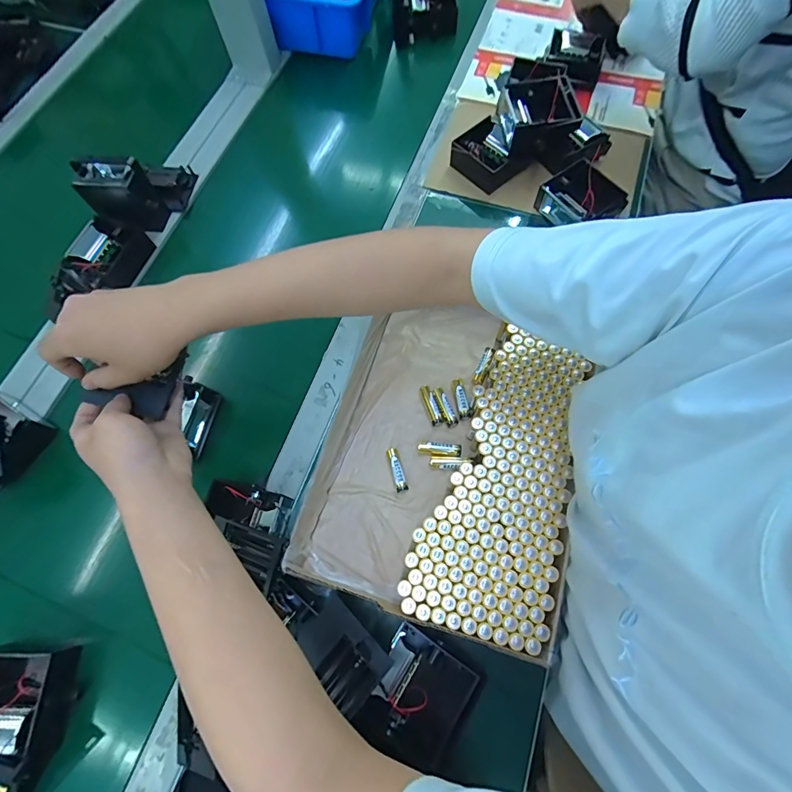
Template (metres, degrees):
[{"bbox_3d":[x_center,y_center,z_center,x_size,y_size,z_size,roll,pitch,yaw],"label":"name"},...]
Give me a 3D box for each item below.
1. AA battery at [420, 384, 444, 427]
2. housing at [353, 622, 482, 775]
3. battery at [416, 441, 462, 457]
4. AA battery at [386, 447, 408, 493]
[{"bbox_3d":[0.041,0.010,0.484,0.015,0.011,0.054,-17,69,-5],"label":"AA battery"},{"bbox_3d":[0.021,0.271,0.370,0.080,0.025,0.091,26,72,12],"label":"housing"},{"bbox_3d":[0.050,0.060,0.465,0.049,0.013,0.017,4,69,4],"label":"battery"},{"bbox_3d":[0.001,0.082,0.458,0.012,0.014,0.051,-14,69,-4],"label":"AA battery"}]

